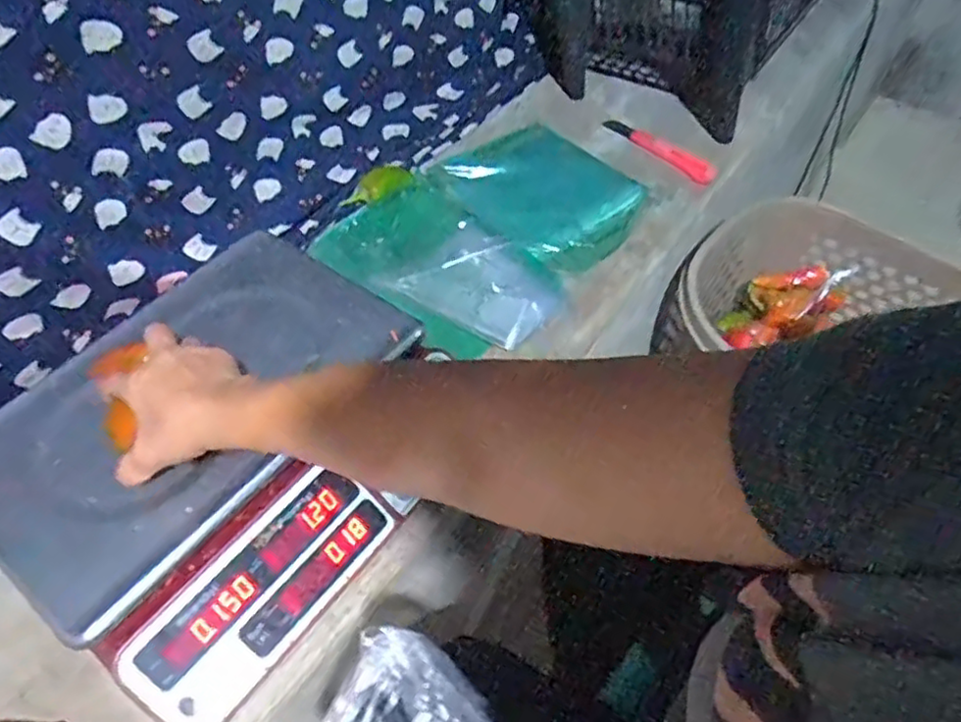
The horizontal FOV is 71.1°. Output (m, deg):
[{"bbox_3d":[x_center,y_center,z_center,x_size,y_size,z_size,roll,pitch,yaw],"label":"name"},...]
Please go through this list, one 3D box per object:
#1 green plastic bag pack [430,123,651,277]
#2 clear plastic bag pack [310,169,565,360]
[{"bbox_3d":[0.070,-0.229,0.866,0.169,0.032,0.289,-34,58,-21],"label":"green plastic bag pack"},{"bbox_3d":[-0.053,-0.109,0.782,0.176,0.034,0.295,-36,59,-22],"label":"clear plastic bag pack"}]

